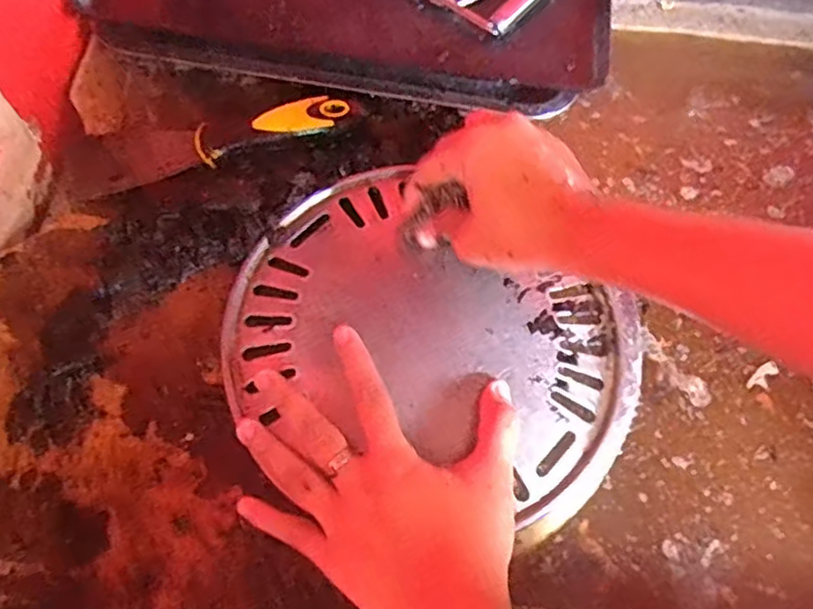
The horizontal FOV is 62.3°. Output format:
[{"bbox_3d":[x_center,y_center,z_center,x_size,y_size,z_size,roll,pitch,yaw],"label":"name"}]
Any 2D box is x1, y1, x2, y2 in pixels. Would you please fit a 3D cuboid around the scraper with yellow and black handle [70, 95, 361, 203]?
[{"bbox_3d":[-0.125,-0.111,0.439,0.188,0.015,0.044,-11,70,-6],"label":"scraper with yellow and black handle"}]

